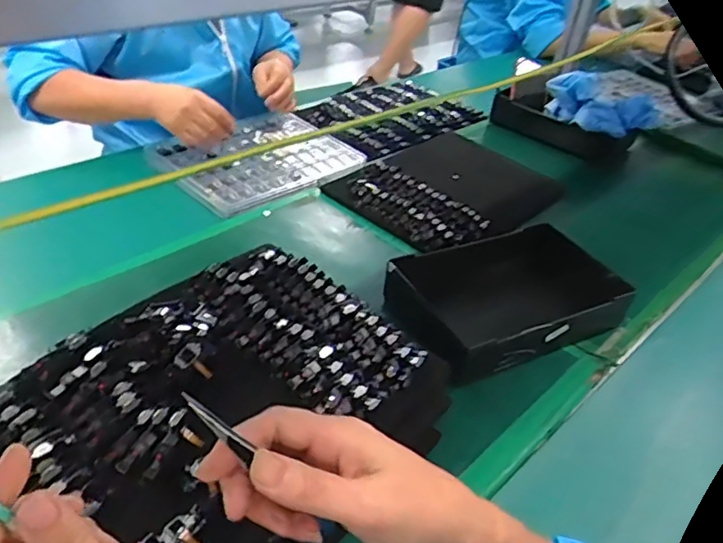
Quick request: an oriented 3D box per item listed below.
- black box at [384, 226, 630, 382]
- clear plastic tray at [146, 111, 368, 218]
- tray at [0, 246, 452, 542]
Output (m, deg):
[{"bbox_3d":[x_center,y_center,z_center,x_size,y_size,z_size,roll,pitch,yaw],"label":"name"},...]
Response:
[{"bbox_3d":[0.157,0.026,0.684,0.250,0.057,0.153,-10,41,-23],"label":"black box"},{"bbox_3d":[-0.170,-0.191,1.004,0.294,0.031,0.262,-23,47,-35],"label":"clear plastic tray"},{"bbox_3d":[-0.116,0.120,0.497,0.267,0.080,0.348,29,41,25],"label":"tray"}]

